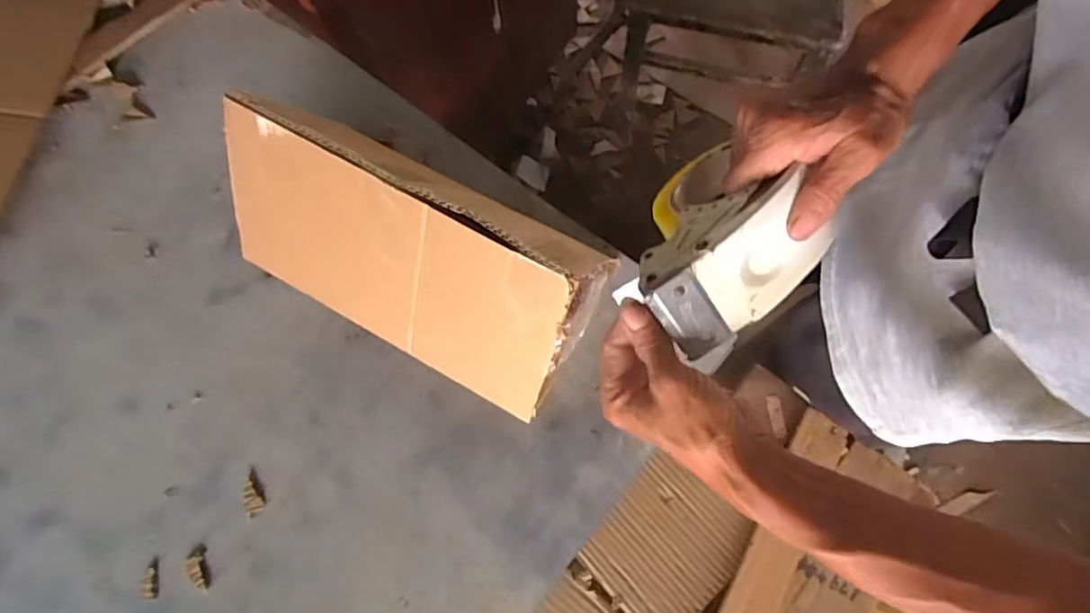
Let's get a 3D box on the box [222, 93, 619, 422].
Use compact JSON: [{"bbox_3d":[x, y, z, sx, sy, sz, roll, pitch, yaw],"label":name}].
[{"bbox_3d":[-0.120,-0.076,0.584,0.360,0.180,0.195,28,74,10],"label":"box"}]

